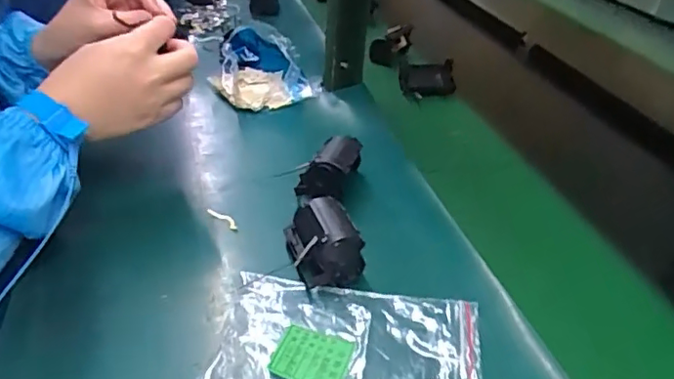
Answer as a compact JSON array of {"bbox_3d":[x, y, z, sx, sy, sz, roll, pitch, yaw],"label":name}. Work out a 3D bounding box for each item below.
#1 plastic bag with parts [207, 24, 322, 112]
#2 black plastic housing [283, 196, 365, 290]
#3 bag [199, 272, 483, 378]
[{"bbox_3d":[-0.095,-0.159,0.706,0.105,0.068,0.125,-26,43,-36],"label":"plastic bag with parts"},{"bbox_3d":[-0.011,0.041,0.449,0.048,0.043,0.066,-7,35,-15],"label":"black plastic housing"},{"bbox_3d":[0.009,0.110,0.385,0.173,0.012,0.114,7,34,6],"label":"bag"}]

